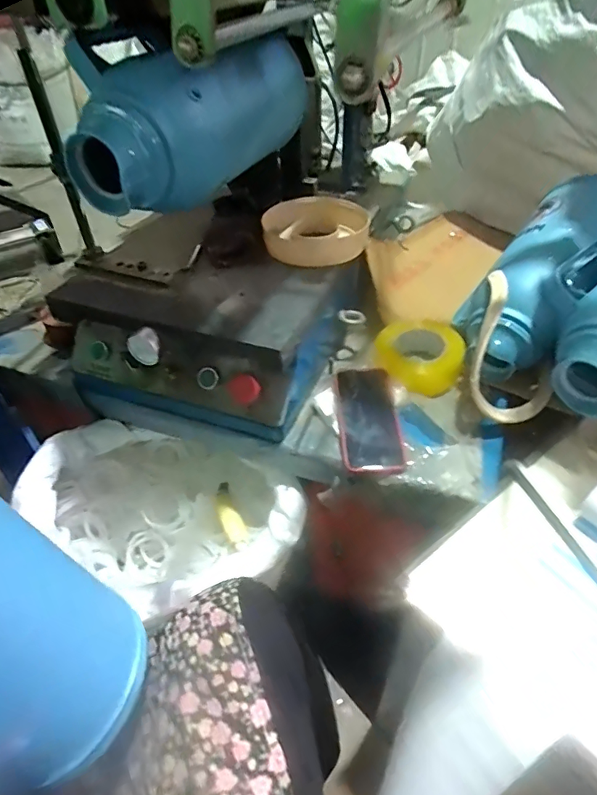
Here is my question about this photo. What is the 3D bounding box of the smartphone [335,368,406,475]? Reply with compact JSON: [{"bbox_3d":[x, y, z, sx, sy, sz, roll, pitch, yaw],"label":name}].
[{"bbox_3d":[0.096,0.030,0.667,0.080,0.012,0.166,0,54,-2],"label":"smartphone"}]

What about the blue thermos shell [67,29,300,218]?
[{"bbox_3d":[-0.129,-0.326,0.554,0.142,0.135,0.322,20,47,22],"label":"blue thermos shell"}]

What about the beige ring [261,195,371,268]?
[{"bbox_3d":[0.030,-0.251,0.735,0.162,0.049,0.130,-5,43,-4],"label":"beige ring"}]

